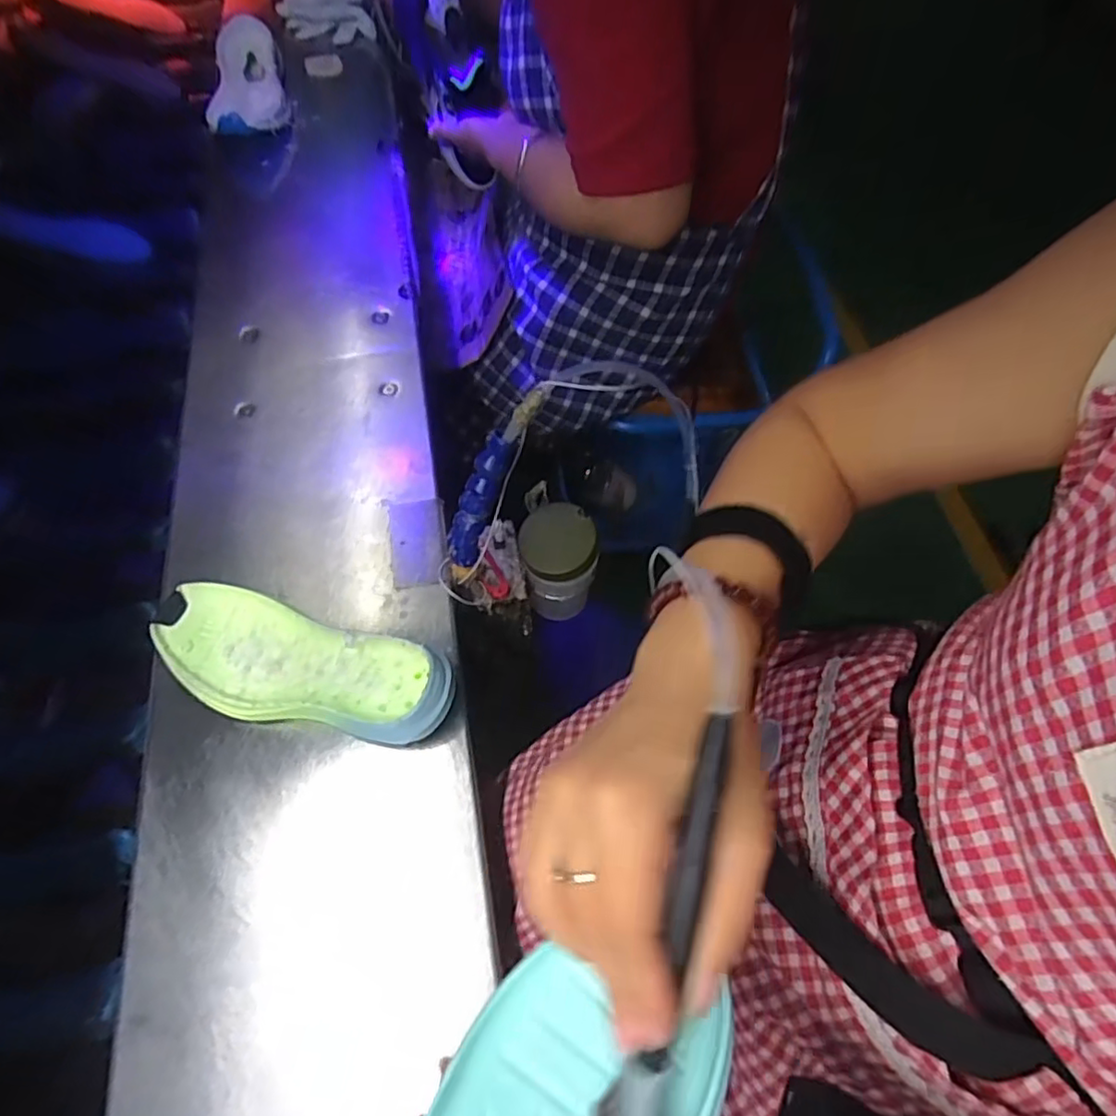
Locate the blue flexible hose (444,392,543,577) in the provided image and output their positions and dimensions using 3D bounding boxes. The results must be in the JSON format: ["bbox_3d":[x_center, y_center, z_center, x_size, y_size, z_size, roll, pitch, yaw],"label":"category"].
[{"bbox_3d":[-0.057,-0.048,0.487,0.026,0.187,0.022,-17,56,-43],"label":"blue flexible hose"}]

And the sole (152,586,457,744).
[{"bbox_3d":[-0.188,0.086,0.482,0.217,0.046,0.085,16,61,10],"label":"sole"}]

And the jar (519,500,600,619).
[{"bbox_3d":[0.000,0.000,0.622,0.069,0.085,0.092,-12,61,-6],"label":"jar"}]

